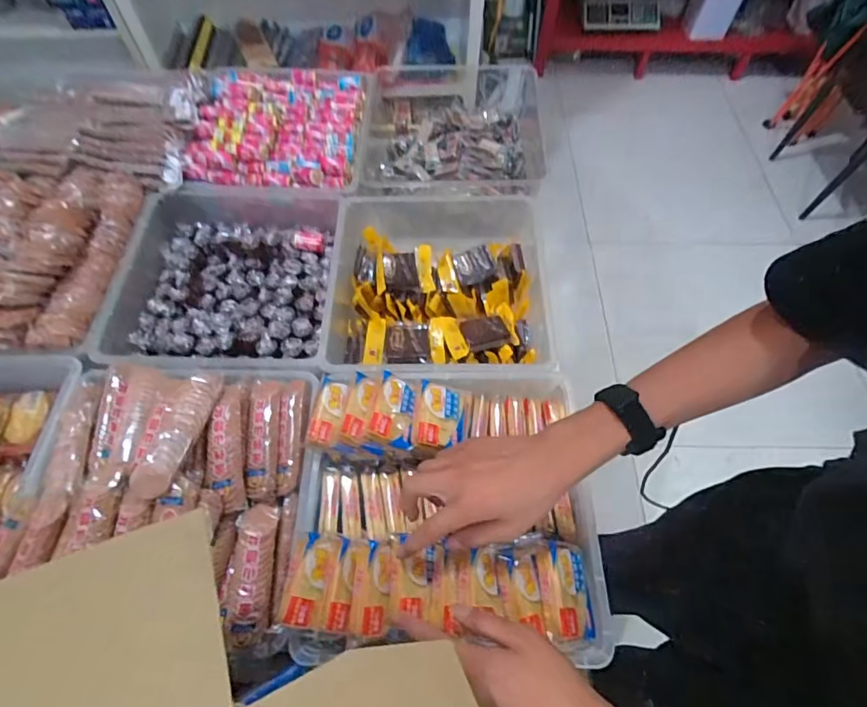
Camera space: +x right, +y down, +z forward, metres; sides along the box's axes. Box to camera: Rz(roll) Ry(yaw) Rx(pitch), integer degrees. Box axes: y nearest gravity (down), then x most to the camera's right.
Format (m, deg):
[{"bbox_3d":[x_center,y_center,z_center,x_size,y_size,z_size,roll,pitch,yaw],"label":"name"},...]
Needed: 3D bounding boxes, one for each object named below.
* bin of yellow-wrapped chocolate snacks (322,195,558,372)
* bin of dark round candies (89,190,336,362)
[{"bbox_3d":[0.001,-0.094,0.693,0.294,0.129,0.313,2,61,0],"label":"bin of yellow-wrapped chocolate snacks"},{"bbox_3d":[-0.275,-0.103,0.656,0.259,0.080,0.284,2,61,0],"label":"bin of dark round candies"}]

